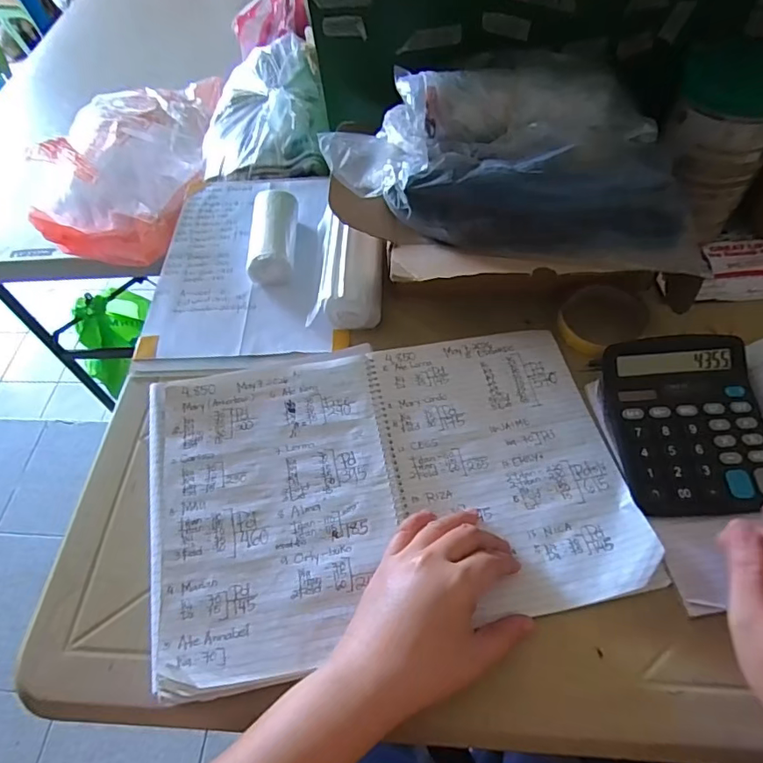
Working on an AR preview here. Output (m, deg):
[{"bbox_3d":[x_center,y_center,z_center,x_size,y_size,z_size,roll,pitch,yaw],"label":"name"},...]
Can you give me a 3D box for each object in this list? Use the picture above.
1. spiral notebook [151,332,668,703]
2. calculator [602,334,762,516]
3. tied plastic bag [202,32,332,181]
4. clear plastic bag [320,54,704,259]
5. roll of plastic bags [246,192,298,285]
[{"bbox_3d":[0.005,0.077,0.420,0.371,0.029,0.246,-13,58,-4],"label":"spiral notebook"},{"bbox_3d":[0.252,0.032,0.414,0.119,0.037,0.140,-1,58,4],"label":"calculator"},{"bbox_3d":[-0.185,-0.399,0.764,0.169,0.067,0.275,-3,57,2],"label":"tied plastic bag"},{"bbox_3d":[0.117,-0.203,0.461,0.321,0.088,0.148,11,59,11],"label":"clear plastic bag"},{"bbox_3d":[-0.121,-0.161,0.574,0.049,0.044,0.115,-1,57,3],"label":"roll of plastic bags"}]

